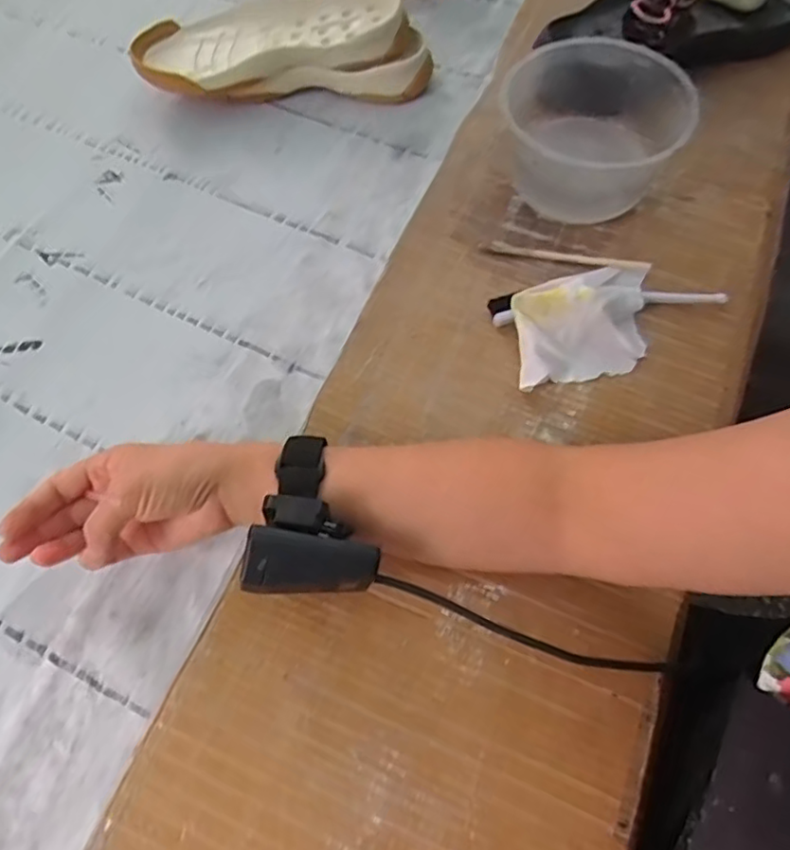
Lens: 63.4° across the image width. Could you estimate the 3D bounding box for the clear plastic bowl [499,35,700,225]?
[{"bbox_3d":[0.143,-0.214,0.483,0.125,0.085,0.120,0,65,-1],"label":"clear plastic bowl"}]

